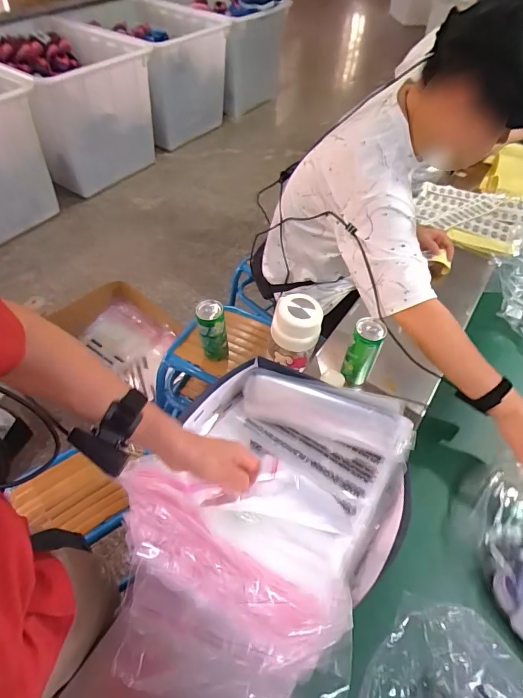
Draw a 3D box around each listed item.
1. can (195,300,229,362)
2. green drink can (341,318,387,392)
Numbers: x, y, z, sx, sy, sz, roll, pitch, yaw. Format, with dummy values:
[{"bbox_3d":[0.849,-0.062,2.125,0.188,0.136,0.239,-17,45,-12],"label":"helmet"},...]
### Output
[{"bbox_3d":[-0.106,-0.035,0.879,0.061,0.147,0.053,-6,51,-9],"label":"can"},{"bbox_3d":[0.195,0.012,0.786,0.054,0.158,0.050,2,50,-2],"label":"green drink can"}]

